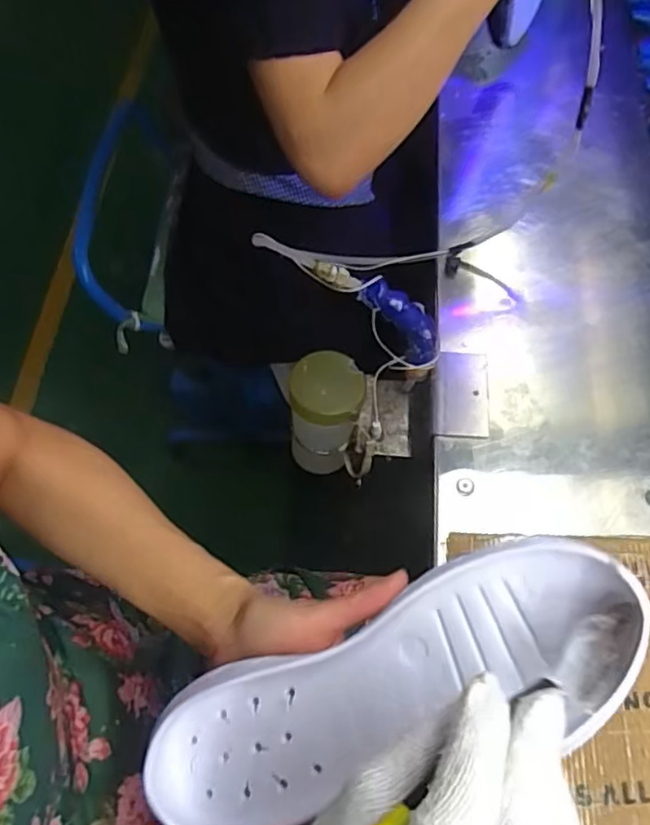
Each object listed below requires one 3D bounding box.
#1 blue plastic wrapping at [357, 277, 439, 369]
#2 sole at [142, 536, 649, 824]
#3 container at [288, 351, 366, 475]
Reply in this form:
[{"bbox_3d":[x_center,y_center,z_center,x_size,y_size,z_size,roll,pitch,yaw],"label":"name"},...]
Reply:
[{"bbox_3d":[0.066,-0.075,0.512,0.034,0.110,0.023,-6,59,34],"label":"blue plastic wrapping"},{"bbox_3d":[0.029,0.145,0.314,0.265,0.041,0.087,-29,65,12],"label":"sole"},{"bbox_3d":[0.003,0.001,0.625,0.074,0.114,0.079,1,61,4],"label":"container"}]

